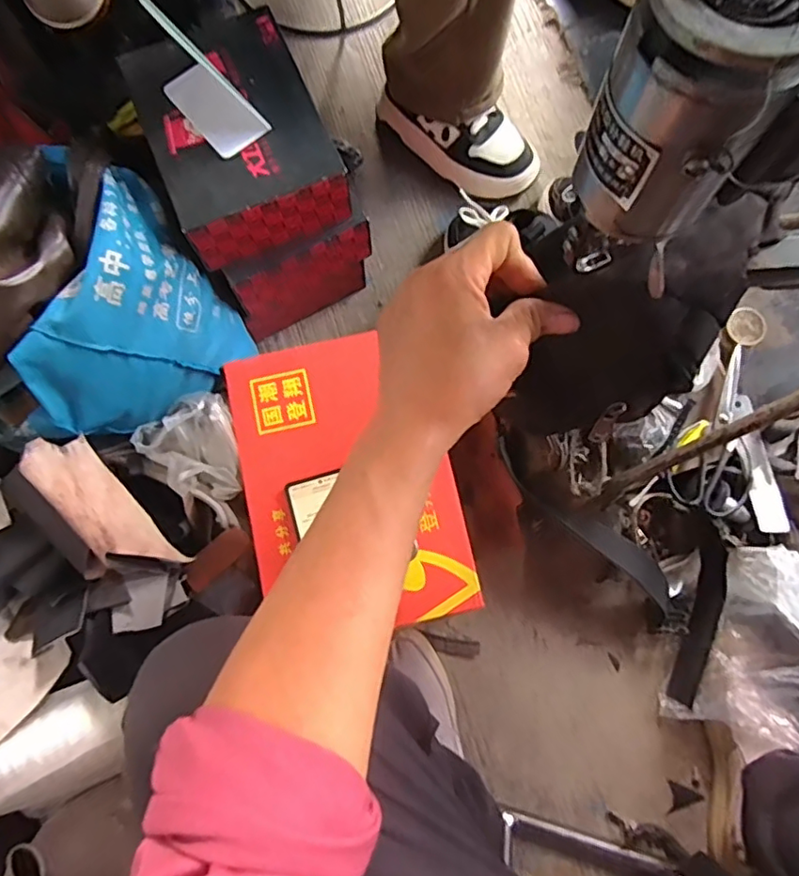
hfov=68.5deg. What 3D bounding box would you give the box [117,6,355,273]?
[{"bbox_3d":[-0.166,-0.306,0.603,0.167,0.079,0.205,-25,79,-4],"label":"box"}]

